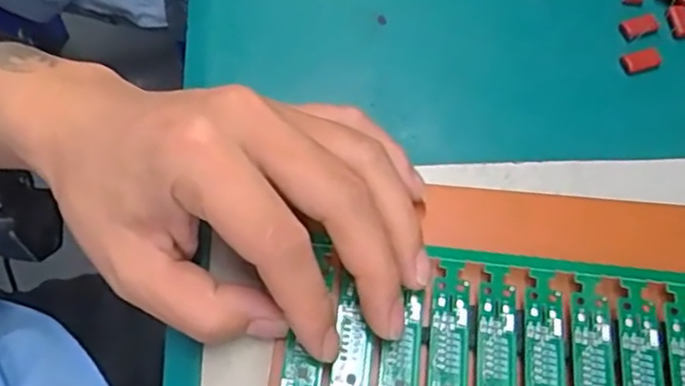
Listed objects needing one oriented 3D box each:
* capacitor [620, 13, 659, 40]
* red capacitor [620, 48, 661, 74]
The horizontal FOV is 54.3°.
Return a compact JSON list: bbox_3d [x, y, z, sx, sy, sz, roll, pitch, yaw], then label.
[{"bbox_3d":[0.138,-0.078,0.311,0.015,0.004,0.011,-19,65,-9],"label":"capacitor"},{"bbox_3d":[0.135,-0.061,0.301,0.016,0.004,0.009,-15,65,-7],"label":"red capacitor"}]

